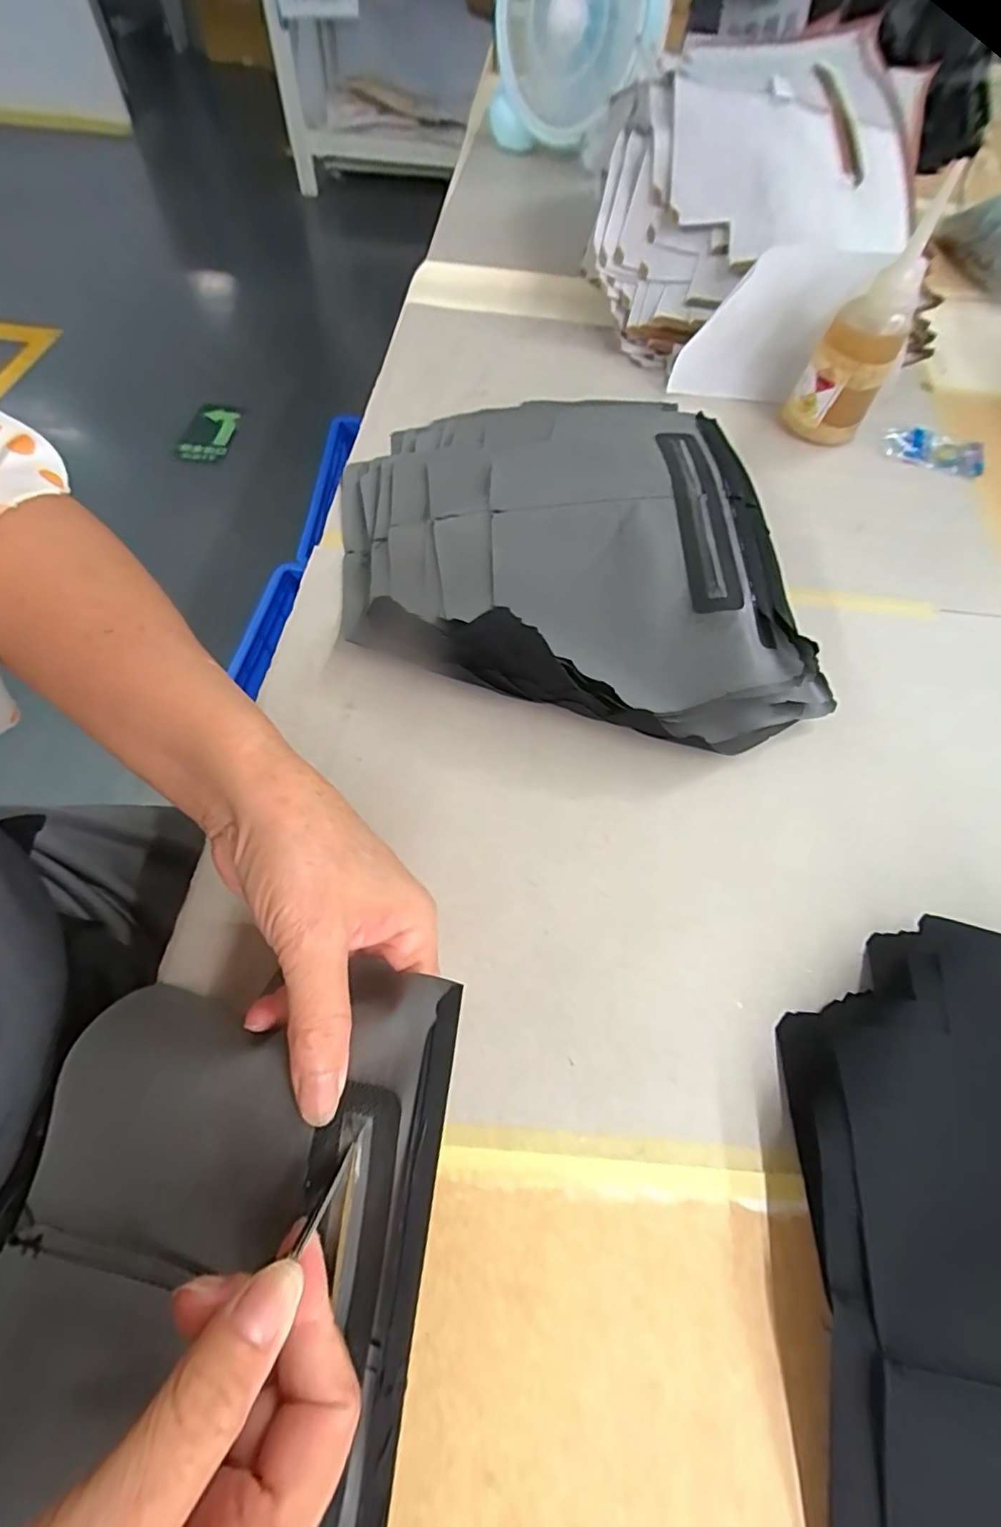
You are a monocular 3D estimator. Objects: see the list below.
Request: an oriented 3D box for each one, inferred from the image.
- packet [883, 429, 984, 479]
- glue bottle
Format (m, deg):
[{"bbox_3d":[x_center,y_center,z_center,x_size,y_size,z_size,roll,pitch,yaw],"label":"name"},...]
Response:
[{"bbox_3d":[0.393,-0.285,0.511,0.081,0.010,0.048,21,62,7],"label":"packet"},{"bbox_3d":[0.303,-0.358,0.465,0.067,0.156,0.056,30,63,12],"label":"glue bottle"}]

